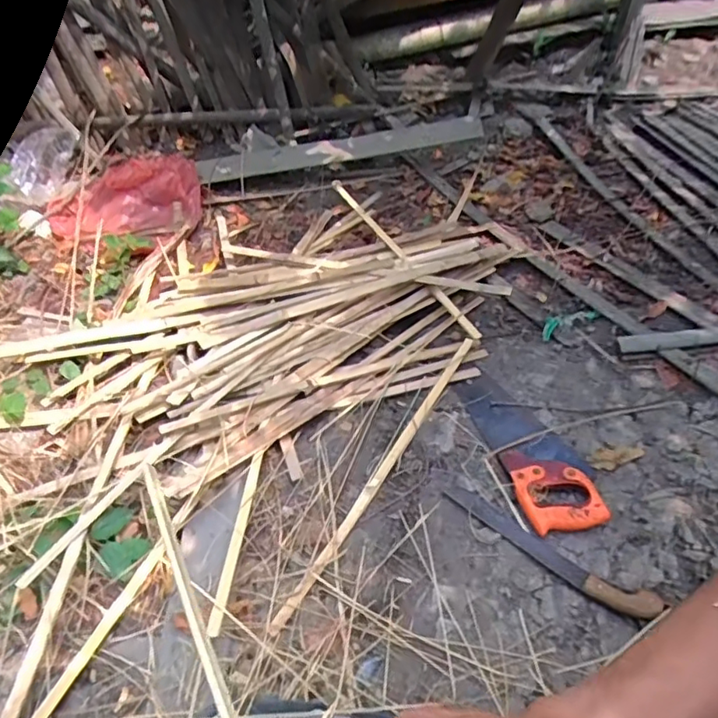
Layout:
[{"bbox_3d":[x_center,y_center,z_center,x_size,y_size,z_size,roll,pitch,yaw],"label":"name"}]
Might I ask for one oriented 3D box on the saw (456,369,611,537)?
[{"bbox_3d":[0.281,0.132,0.954,0.124,0.021,0.324,-13,47,-10],"label":"saw"}]

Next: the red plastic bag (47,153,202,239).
[{"bbox_3d":[-0.606,-0.406,1.459,0.390,0.104,0.194,-5,46,0],"label":"red plastic bag"}]

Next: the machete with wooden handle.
[{"bbox_3d":[0.260,0.267,0.831,0.321,0.035,0.047,28,55,28],"label":"machete with wooden handle"}]

